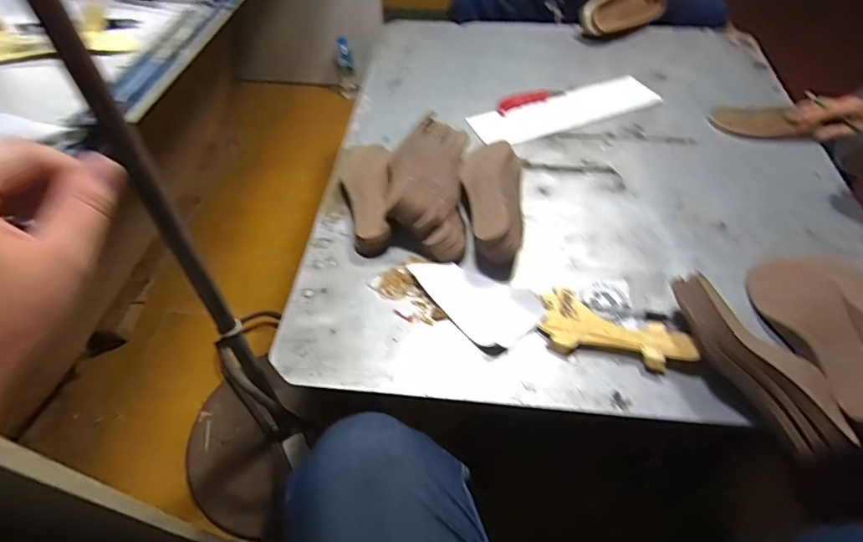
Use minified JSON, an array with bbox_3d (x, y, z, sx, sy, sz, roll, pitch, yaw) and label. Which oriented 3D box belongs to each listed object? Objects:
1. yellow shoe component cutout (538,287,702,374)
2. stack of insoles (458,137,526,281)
[{"bbox_3d":[0.235,0.086,0.614,0.192,0.025,0.087,23,56,17],"label":"yellow shoe component cutout"},{"bbox_3d":[0.096,-0.105,0.733,0.100,0.079,0.240,0,52,1],"label":"stack of insoles"}]

